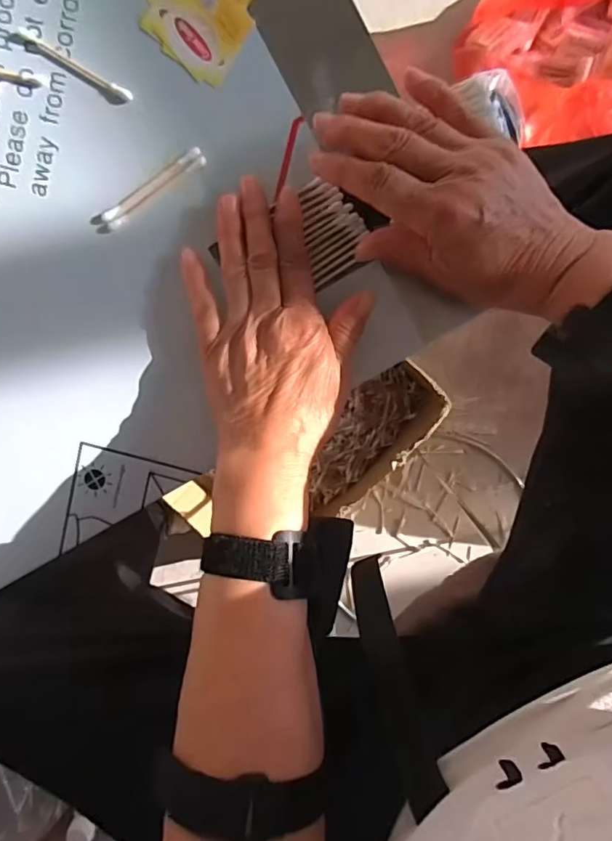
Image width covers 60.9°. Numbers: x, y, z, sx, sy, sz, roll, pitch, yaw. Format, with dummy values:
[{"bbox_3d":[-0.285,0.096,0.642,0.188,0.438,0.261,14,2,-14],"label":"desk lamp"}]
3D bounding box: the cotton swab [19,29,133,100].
[{"bbox_3d":[-0.137,-0.211,0.309,0.073,0.004,0.008,30,99,-3],"label":"cotton swab"}]

